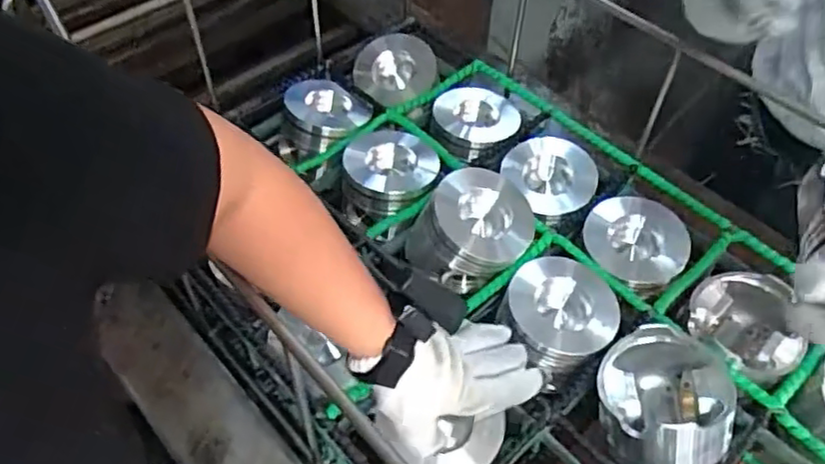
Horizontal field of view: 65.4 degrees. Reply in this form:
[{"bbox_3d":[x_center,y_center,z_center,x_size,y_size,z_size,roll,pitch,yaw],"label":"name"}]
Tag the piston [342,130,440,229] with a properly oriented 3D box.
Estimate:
[{"bbox_3d":[-0.025,-0.066,0.768,0.112,0.061,0.122,-1,52,-1],"label":"piston"}]

